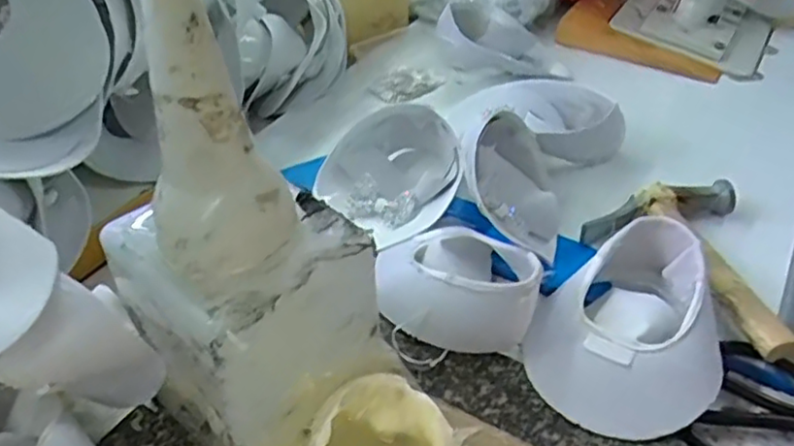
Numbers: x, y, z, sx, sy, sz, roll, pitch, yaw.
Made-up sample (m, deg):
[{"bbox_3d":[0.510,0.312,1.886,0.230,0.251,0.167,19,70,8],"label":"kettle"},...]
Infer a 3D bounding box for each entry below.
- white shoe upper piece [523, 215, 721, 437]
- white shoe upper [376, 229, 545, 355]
[{"bbox_3d":[0.160,0.060,0.449,0.116,0.051,0.152,18,43,19],"label":"white shoe upper piece"},{"bbox_3d":[0.041,0.028,0.477,0.118,0.053,0.113,10,41,10],"label":"white shoe upper"}]

